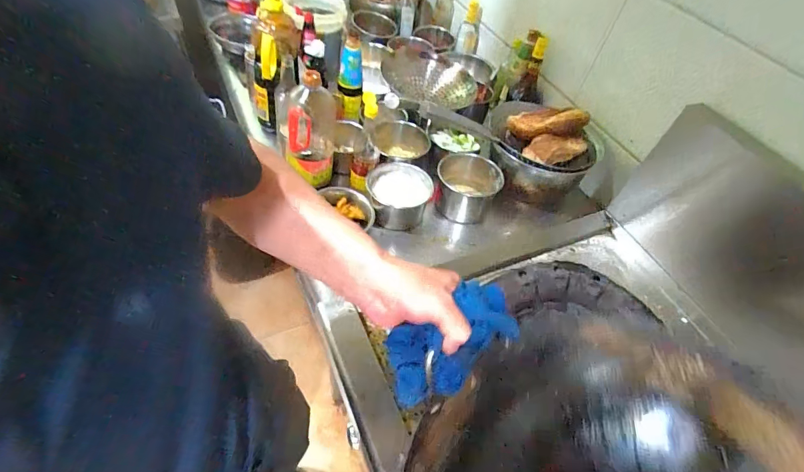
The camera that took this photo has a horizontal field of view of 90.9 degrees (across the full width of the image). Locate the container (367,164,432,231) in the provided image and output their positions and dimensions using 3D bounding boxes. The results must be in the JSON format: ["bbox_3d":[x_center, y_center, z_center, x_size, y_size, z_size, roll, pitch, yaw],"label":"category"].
[{"bbox_3d":[-0.001,-0.090,0.942,0.151,0.094,0.144,4,52,-5],"label":"container"}]

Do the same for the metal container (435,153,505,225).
[{"bbox_3d":[0.159,-0.114,0.992,0.159,0.113,0.143,13,52,1],"label":"metal container"}]

